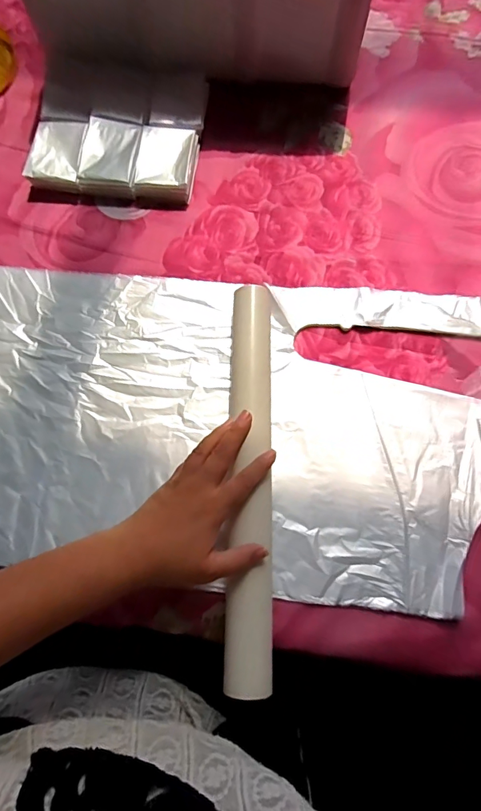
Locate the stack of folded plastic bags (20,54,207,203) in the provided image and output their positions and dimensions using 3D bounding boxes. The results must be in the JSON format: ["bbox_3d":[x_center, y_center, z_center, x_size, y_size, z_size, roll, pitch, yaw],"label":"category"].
[{"bbox_3d":[-0.146,-0.331,0.518,0.193,0.032,0.158,7,84,-1],"label":"stack of folded plastic bags"}]

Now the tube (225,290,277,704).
[{"bbox_3d":[0.009,0.054,0.390,0.040,0.034,0.356,2,71,2],"label":"tube"}]

